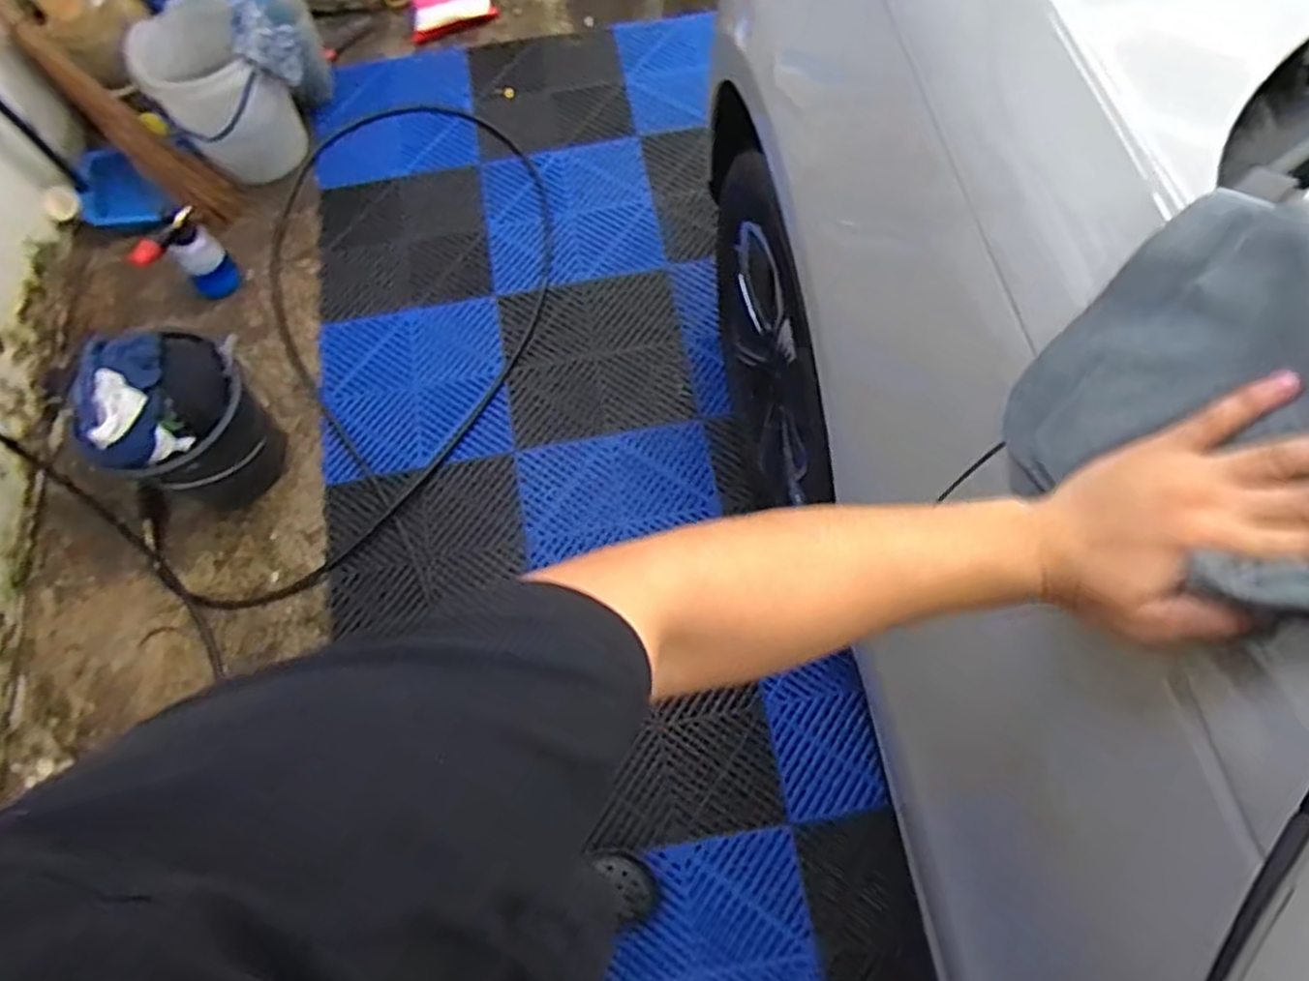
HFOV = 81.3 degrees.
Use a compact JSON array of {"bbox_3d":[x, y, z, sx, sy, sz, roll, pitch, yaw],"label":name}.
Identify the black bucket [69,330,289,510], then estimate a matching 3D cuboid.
[{"bbox_3d":[-0.858,-0.125,1.400,0.277,0.306,0.280,-1,68,2],"label":"black bucket"}]

